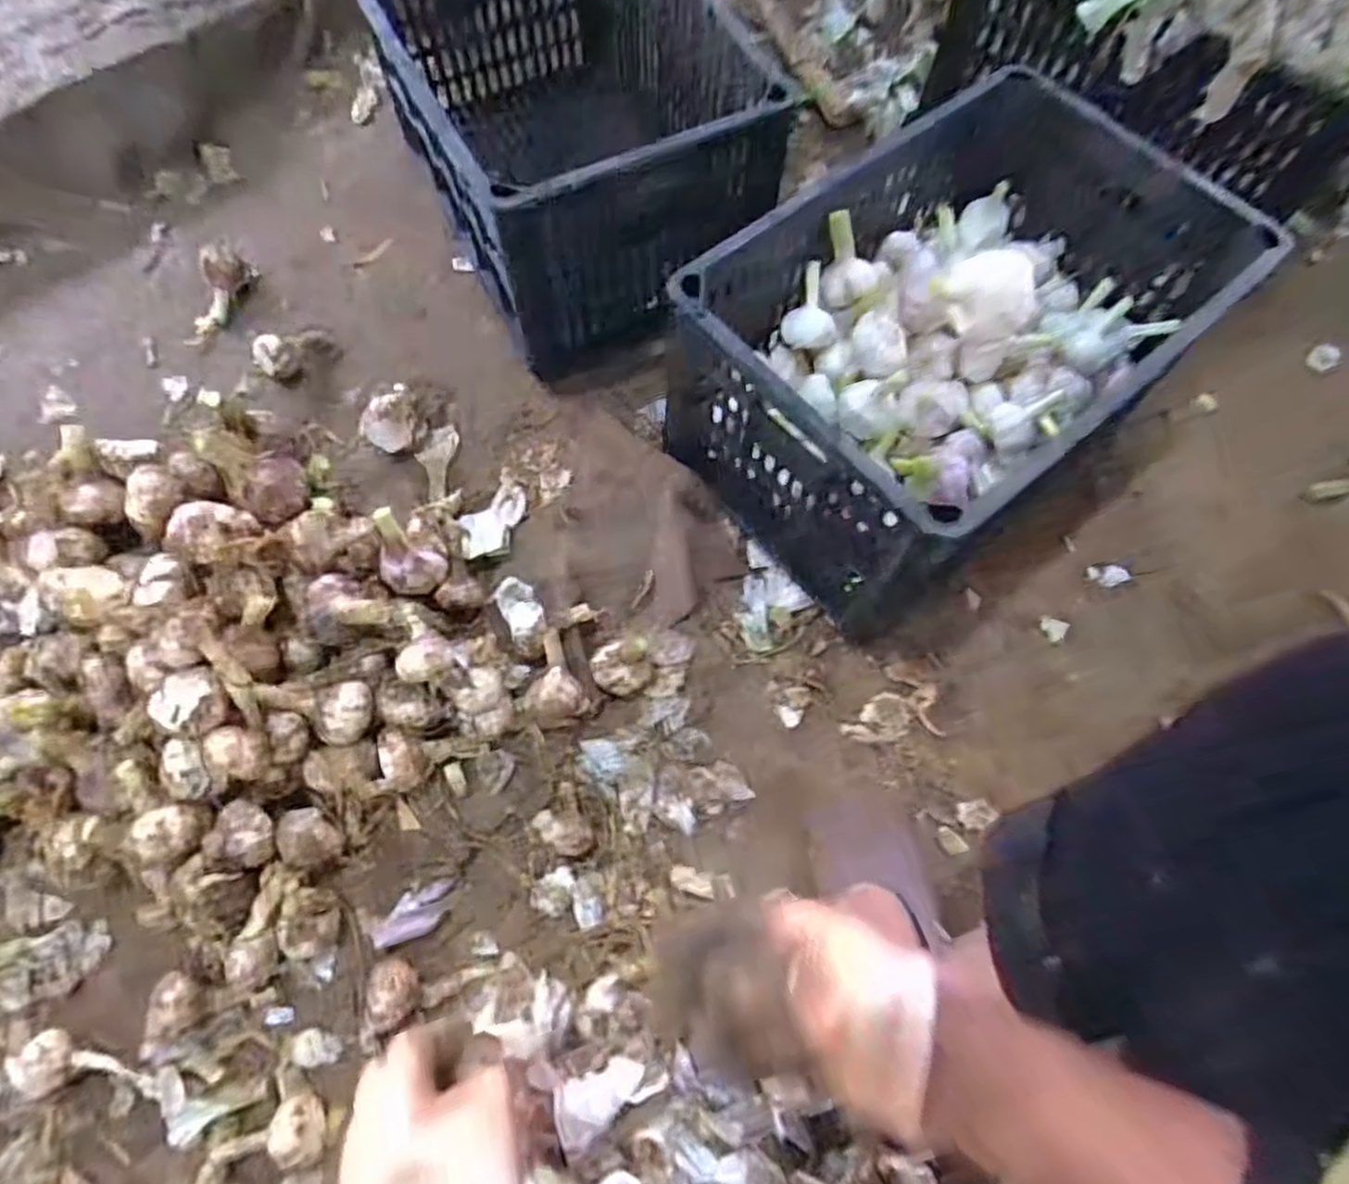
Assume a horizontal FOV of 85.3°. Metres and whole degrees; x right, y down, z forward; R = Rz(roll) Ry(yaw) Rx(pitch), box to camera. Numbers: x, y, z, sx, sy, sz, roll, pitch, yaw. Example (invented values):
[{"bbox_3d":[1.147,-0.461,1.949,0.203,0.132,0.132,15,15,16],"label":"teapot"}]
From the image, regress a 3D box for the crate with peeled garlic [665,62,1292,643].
[{"bbox_3d":[0.254,-0.224,0.684,0.452,0.220,0.312,-40,74,-15],"label":"crate with peeled garlic"}]

